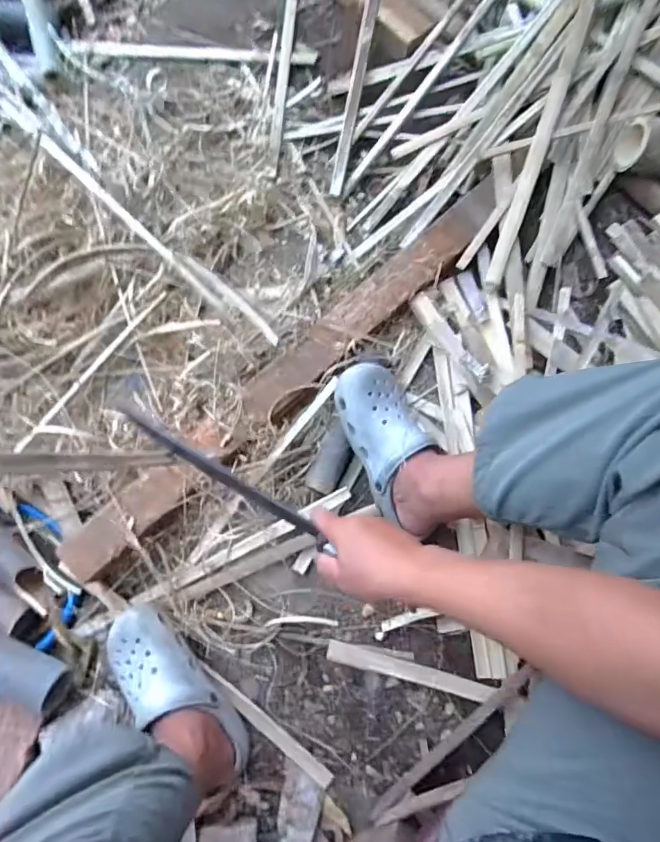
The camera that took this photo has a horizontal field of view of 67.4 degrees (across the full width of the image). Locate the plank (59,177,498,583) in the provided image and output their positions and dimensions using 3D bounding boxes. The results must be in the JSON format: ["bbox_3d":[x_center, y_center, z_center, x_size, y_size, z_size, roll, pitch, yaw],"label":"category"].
[{"bbox_3d":[-0.041,-0.079,0.763,0.873,0.029,0.080,-43,82,-8],"label":"plank"}]

